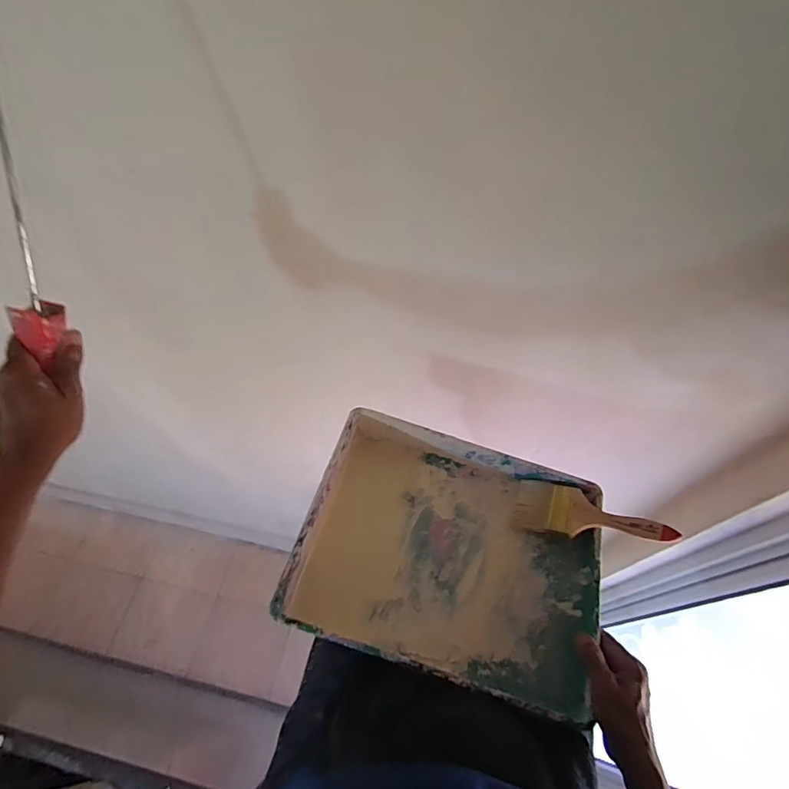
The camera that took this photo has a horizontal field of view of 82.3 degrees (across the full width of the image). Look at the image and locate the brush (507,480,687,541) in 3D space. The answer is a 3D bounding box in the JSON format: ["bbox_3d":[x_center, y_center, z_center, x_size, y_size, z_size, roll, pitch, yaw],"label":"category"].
[{"bbox_3d":[0.250,0.155,0.578,0.184,0.018,0.071,6,58,23],"label":"brush"}]

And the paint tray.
[{"bbox_3d":[0.069,0.185,0.553,0.342,0.085,0.271,14,60,7],"label":"paint tray"}]

